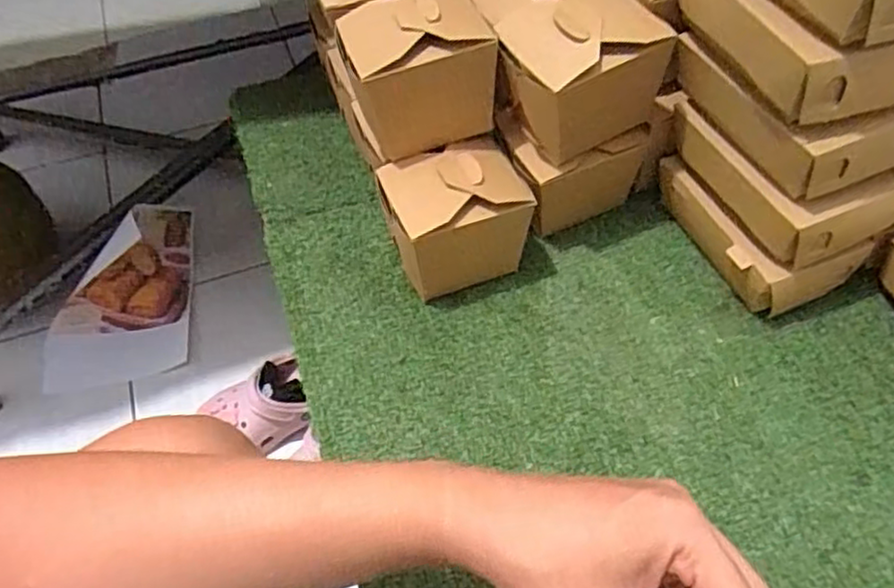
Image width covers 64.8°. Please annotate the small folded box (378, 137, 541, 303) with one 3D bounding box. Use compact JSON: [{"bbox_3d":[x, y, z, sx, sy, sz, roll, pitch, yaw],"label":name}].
[{"bbox_3d":[0.005,-0.054,0.543,0.102,0.097,0.084,-16,53,-10],"label":"small folded box"}]

